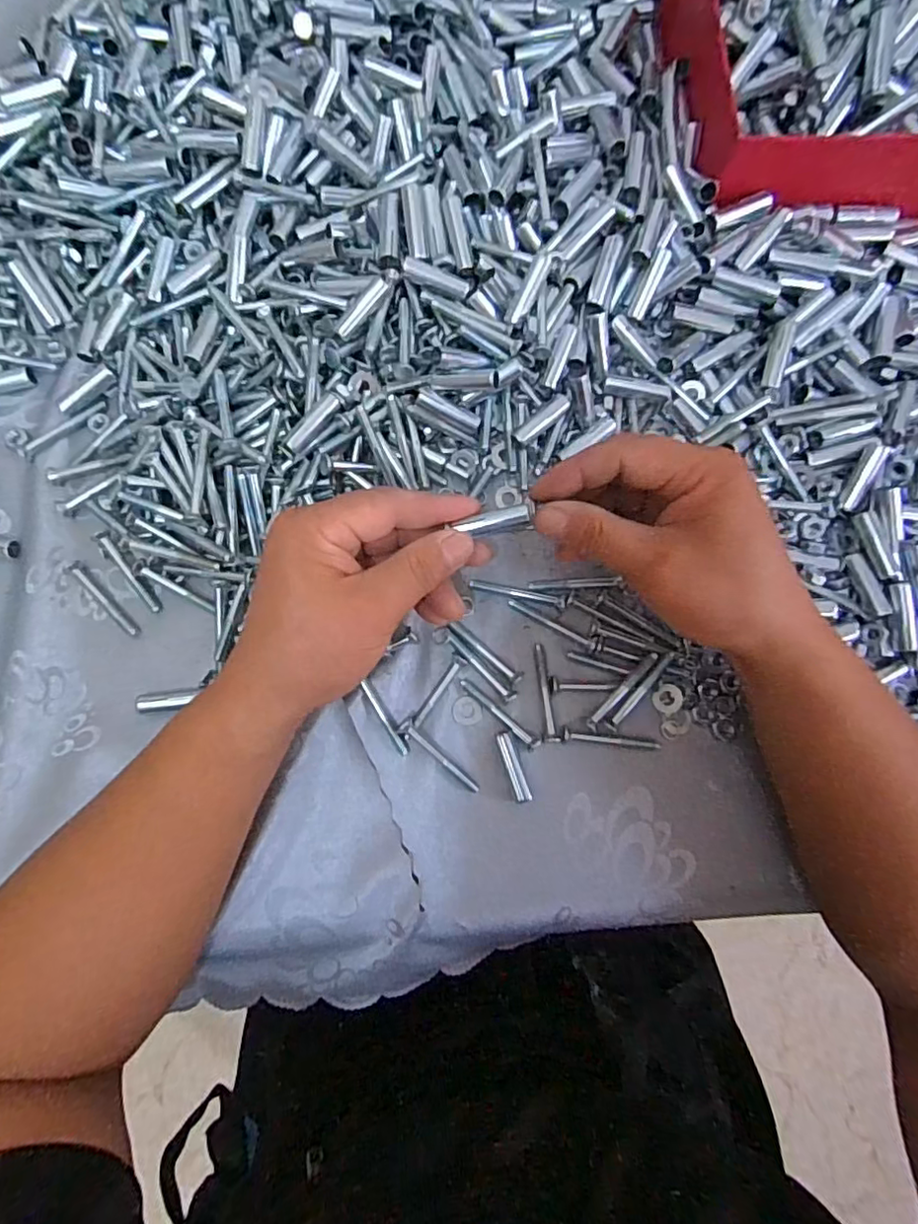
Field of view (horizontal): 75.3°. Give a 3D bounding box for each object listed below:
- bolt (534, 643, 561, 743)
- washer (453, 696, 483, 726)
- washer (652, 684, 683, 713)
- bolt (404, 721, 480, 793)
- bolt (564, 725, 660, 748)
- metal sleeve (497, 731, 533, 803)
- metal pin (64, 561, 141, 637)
[{"bbox_3d":[0.050,0.046,0.341,0.009,0.005,0.055,-4,81,-2],"label":"bolt"},{"bbox_3d":[0.005,0.057,0.341,0.016,0.004,0.016,0,81,-1],"label":"washer"},{"bbox_3d":[0.121,0.050,0.344,0.017,0.004,0.017,0,88,12],"label":"washer"},{"bbox_3d":[-0.009,0.082,0.333,0.053,0.011,0.008,39,84,6],"label":"bolt"},{"bbox_3d":[0.087,0.072,0.336,0.056,0.007,0.007,5,81,2],"label":"bolt"},{"bbox_3d":[0.031,0.087,0.334,0.010,0.009,0.039,-16,81,-4],"label":"metal sleeve"},{"bbox_3d":[-0.208,-0.008,0.350,0.058,0.005,0.009,44,84,7],"label":"metal pin"}]

